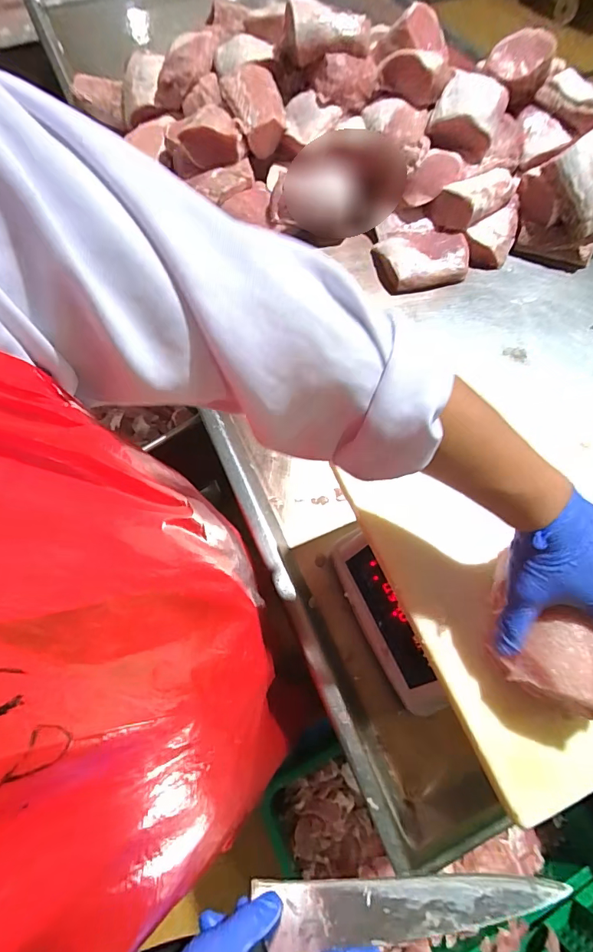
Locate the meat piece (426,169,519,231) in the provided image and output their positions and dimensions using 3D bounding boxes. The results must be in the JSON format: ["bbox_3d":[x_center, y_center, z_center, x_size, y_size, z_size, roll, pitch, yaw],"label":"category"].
[{"bbox_3d":[0.358,-0.542,0.840,0.188,0.064,0.081,-31,69,-14],"label":"meat piece"}]

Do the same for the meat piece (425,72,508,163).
[{"bbox_3d":[0.319,-0.680,0.812,0.126,0.087,0.127,21,67,9],"label":"meat piece"}]

